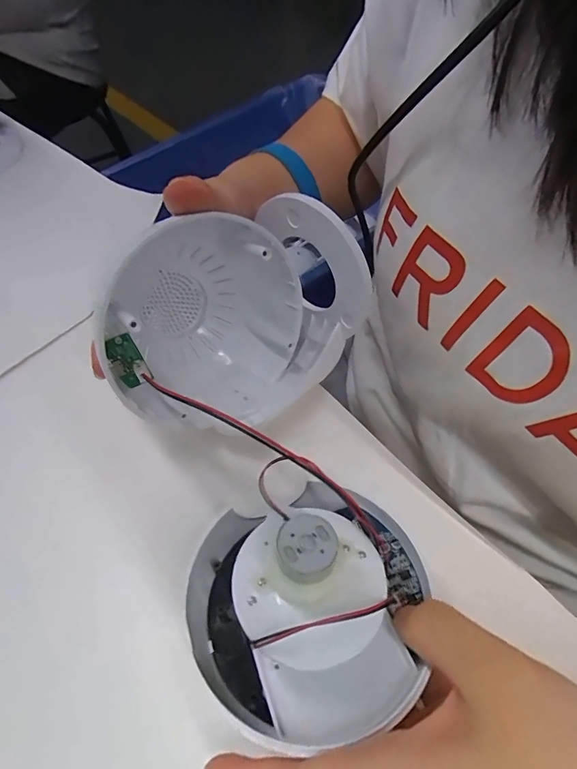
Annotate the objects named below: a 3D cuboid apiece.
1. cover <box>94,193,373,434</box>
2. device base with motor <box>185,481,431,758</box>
[{"bbox_3d":[-0.036,-0.038,0.226,0.108,0.084,0.127,38,69,22],"label":"cover"},{"bbox_3d":[0.008,0.092,0.176,0.105,0.059,0.090,-10,60,-2],"label":"device base with motor"}]

